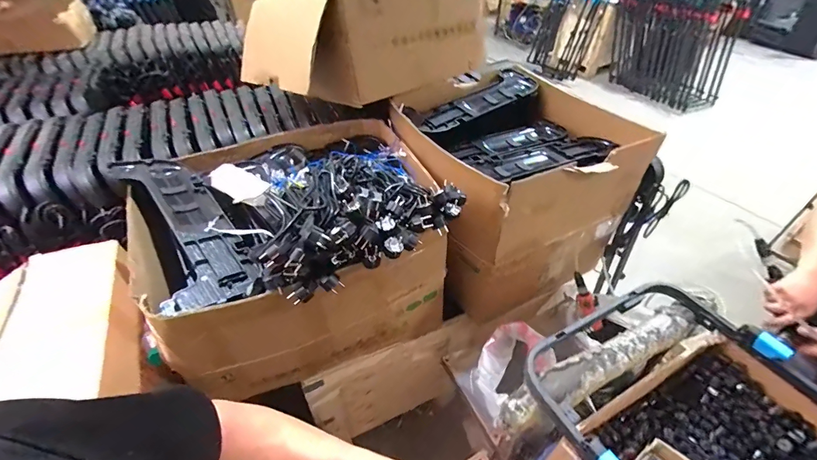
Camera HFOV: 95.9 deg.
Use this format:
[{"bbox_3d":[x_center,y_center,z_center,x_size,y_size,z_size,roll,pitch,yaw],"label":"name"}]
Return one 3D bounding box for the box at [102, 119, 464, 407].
[{"bbox_3d":[-0.293,0.032,0.969,0.696,0.486,0.632,-16,44,-17],"label":"box"}]

